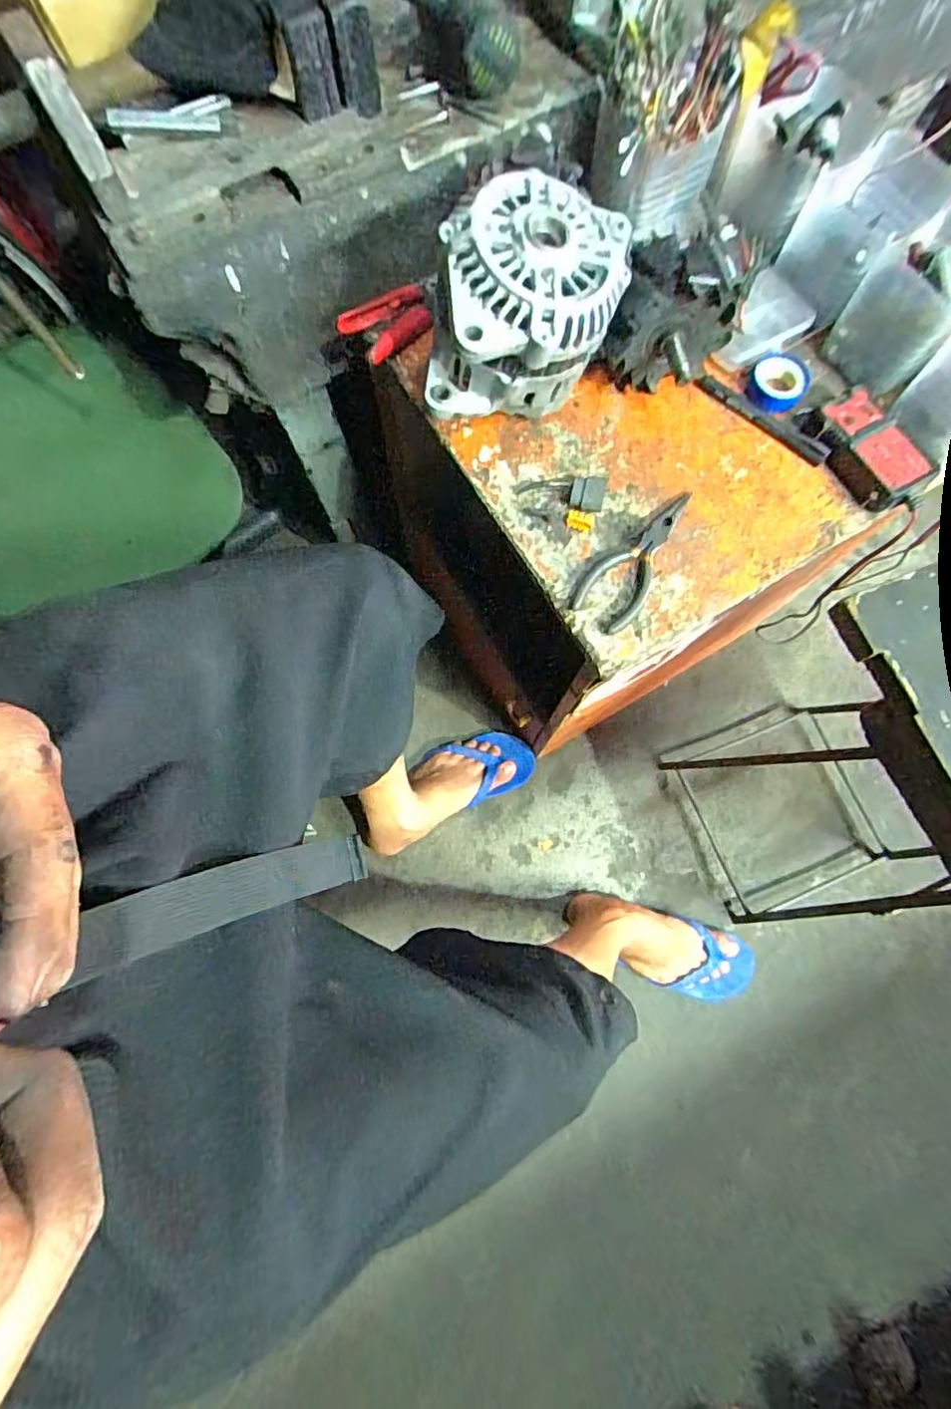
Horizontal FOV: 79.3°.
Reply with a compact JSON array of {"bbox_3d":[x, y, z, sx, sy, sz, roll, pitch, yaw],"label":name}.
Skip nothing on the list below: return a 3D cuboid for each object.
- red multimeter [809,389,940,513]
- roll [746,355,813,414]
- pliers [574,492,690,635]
[{"bbox_3d":[0.348,-0.224,0.505,0.065,0.026,0.104,-31,79,-8],"label":"red multimeter"},{"bbox_3d":[0.279,-0.293,0.526,0.050,0.014,0.054,0,76,0],"label":"roll"},{"bbox_3d":[0.138,-0.125,0.485,0.049,0.012,0.143,36,79,8],"label":"pliers"}]

